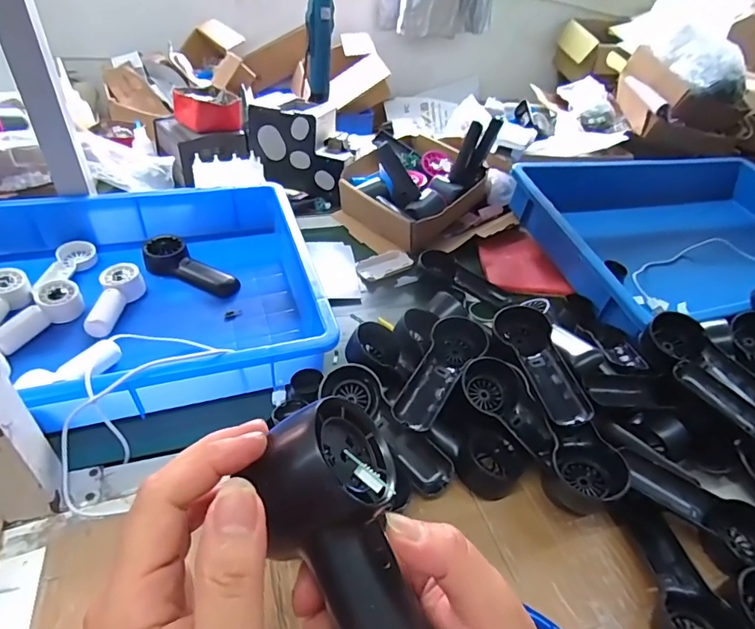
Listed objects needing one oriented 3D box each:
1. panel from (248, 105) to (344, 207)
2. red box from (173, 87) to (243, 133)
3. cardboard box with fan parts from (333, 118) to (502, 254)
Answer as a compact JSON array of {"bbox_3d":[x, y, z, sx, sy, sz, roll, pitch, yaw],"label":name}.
[{"bbox_3d":[-0.148,-0.284,0.846,0.169,0.143,0.012,9,27,5],"label":"panel"},{"bbox_3d":[-0.316,-0.382,0.875,0.102,0.053,0.099,-25,49,-32],"label":"red box"},{"bbox_3d":[0.053,-0.243,0.829,0.223,0.154,0.218,-30,51,-35],"label":"cardboard box with fan parts"}]

